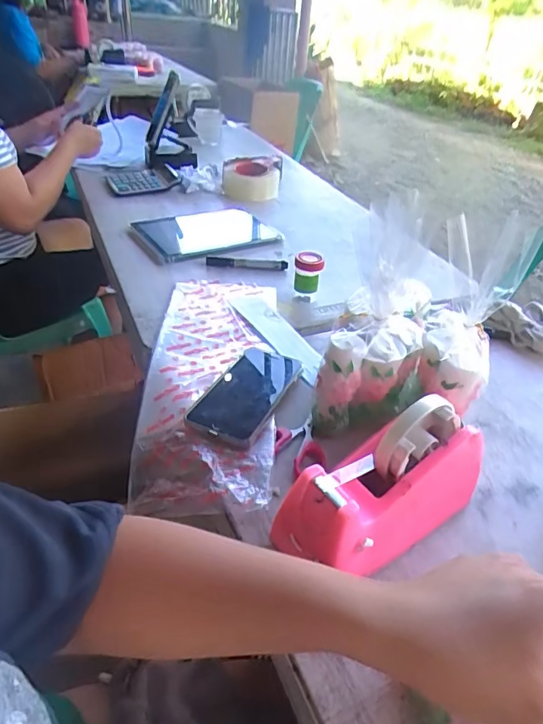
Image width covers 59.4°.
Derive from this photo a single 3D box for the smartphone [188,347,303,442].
[{"bbox_3d":[-0.027,0.031,0.543,0.081,0.011,0.158,19,37,22],"label":"smartphone"}]

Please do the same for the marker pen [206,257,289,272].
[{"bbox_3d":[-0.041,-0.167,0.809,0.137,0.019,0.015,-1,39,-8],"label":"marker pen"}]

